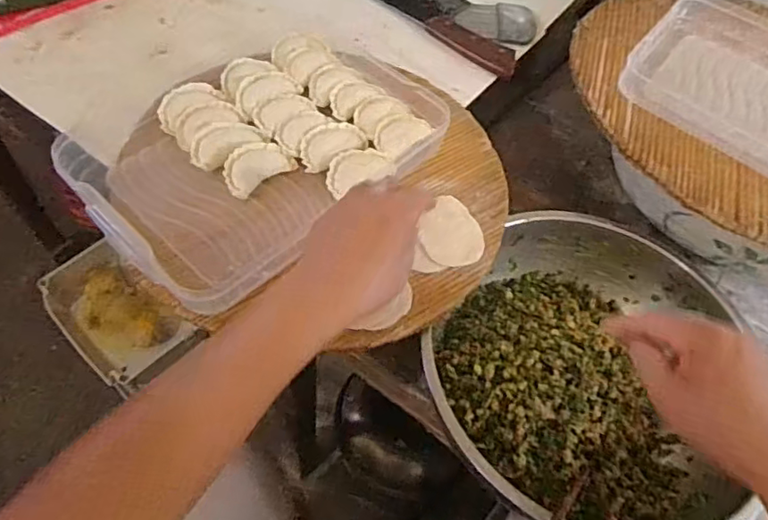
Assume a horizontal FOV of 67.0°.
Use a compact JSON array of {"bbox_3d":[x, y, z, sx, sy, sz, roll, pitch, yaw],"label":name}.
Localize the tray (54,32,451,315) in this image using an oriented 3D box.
[{"bbox_3d":[-0.108,-0.103,0.541,0.221,0.043,0.309,38,61,19],"label":"tray"}]

